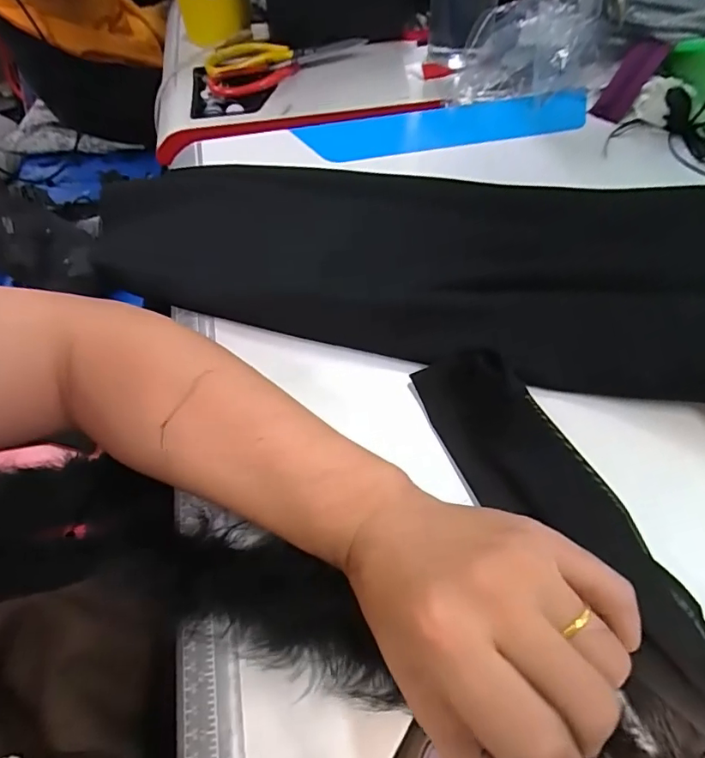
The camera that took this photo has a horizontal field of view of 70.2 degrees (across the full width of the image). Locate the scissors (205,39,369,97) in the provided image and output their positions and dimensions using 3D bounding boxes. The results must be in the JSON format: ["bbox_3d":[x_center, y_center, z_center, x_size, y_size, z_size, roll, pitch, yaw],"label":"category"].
[{"bbox_3d":[-0.090,-0.373,0.595,0.199,0.028,0.114,2,58,4],"label":"scissors"}]

